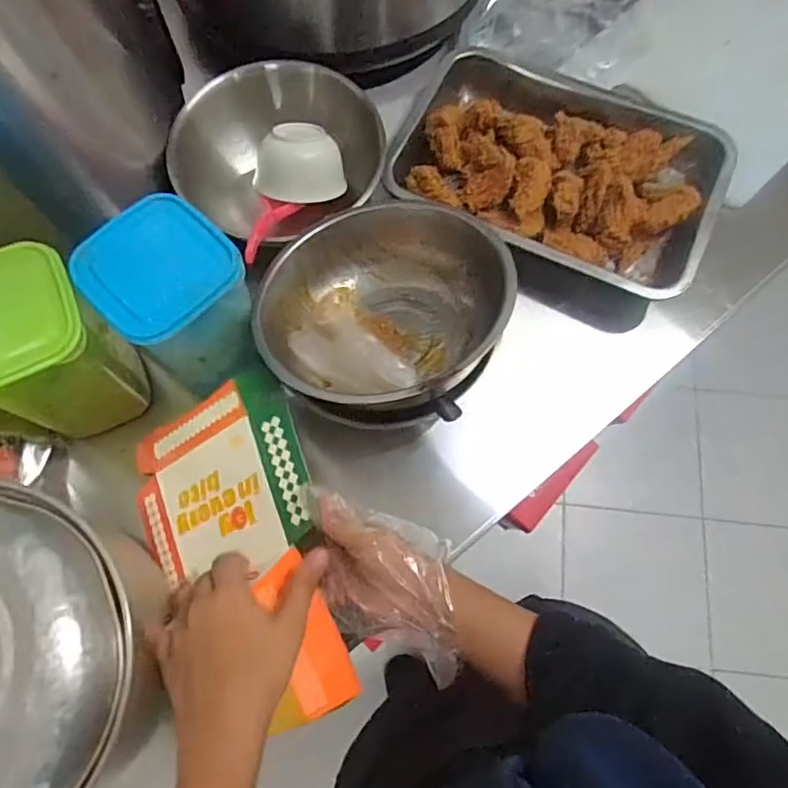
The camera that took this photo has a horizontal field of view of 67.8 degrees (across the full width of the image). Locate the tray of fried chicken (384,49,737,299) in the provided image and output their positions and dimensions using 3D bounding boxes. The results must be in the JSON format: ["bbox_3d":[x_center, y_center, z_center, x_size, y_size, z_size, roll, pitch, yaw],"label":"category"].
[{"bbox_3d":[0.160,-0.227,0.577,0.303,0.045,0.240,21,73,7],"label":"tray of fried chicken"}]

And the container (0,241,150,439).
[{"bbox_3d":[-0.257,-0.032,0.455,0.111,0.141,0.107,-25,73,-8],"label":"container"}]

